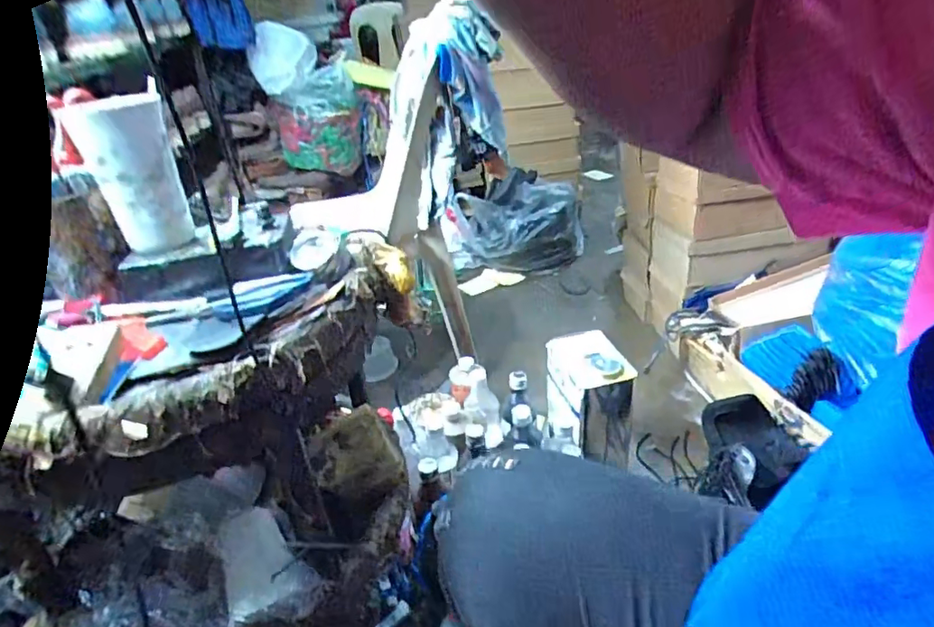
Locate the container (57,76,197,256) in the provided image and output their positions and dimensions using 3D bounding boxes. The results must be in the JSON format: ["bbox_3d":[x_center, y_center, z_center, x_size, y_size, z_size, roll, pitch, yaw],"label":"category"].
[{"bbox_3d":[-0.321,-0.136,0.536,0.078,0.134,0.074,-21,34,-25],"label":"container"}]

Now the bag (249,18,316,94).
[{"bbox_3d":[-0.559,-0.780,1.666,0.190,0.182,0.078,-10,31,-8],"label":"bag"}]

